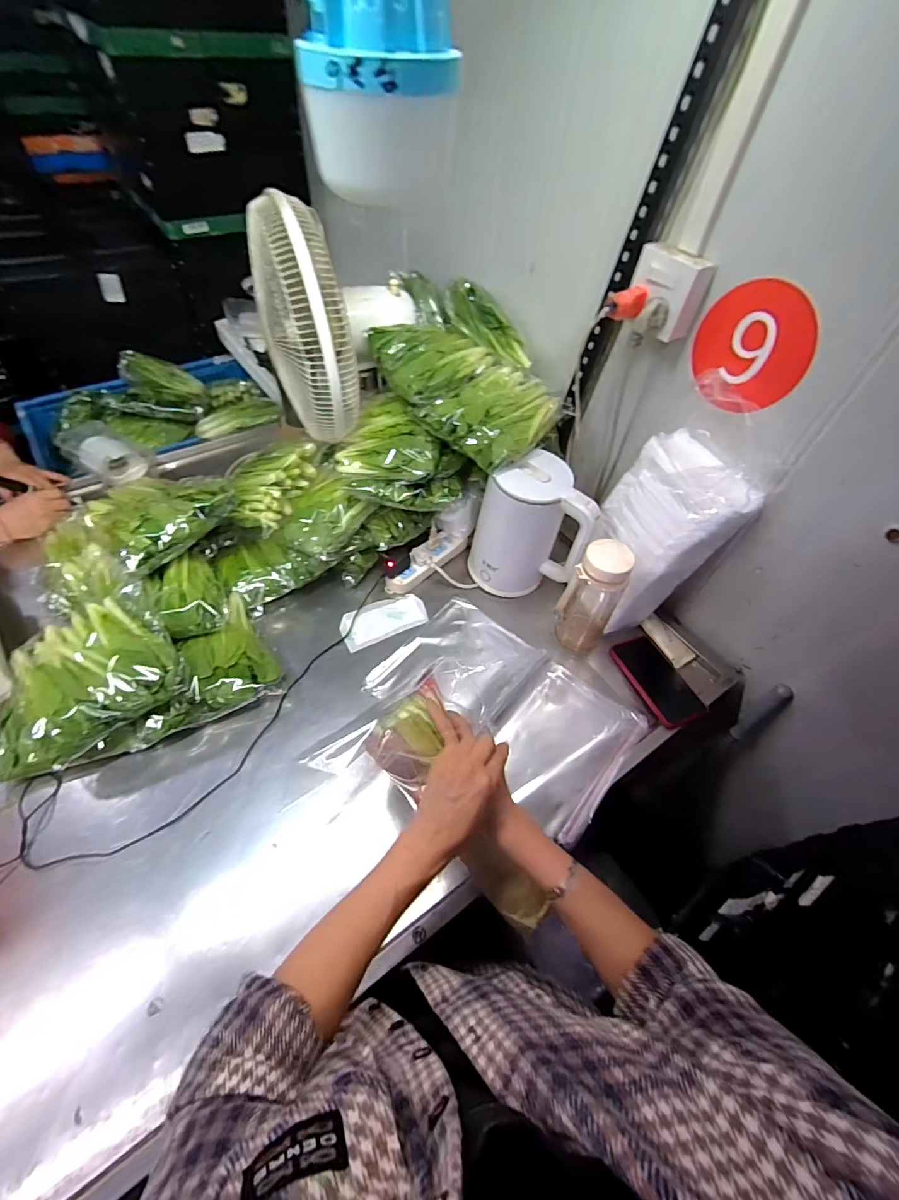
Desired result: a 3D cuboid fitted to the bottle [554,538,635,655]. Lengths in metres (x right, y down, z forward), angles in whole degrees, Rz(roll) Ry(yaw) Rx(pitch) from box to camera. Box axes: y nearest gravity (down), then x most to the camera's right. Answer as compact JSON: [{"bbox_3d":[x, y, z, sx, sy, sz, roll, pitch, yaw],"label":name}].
[{"bbox_3d":[0.234,-0.002,0.750,0.082,0.228,0.069,33,57,19],"label":"bottle"}]

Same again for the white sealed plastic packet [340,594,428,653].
[{"bbox_3d":[-0.119,0.032,0.827,0.153,0.011,0.078,-20,57,-19],"label":"white sealed plastic packet"}]

